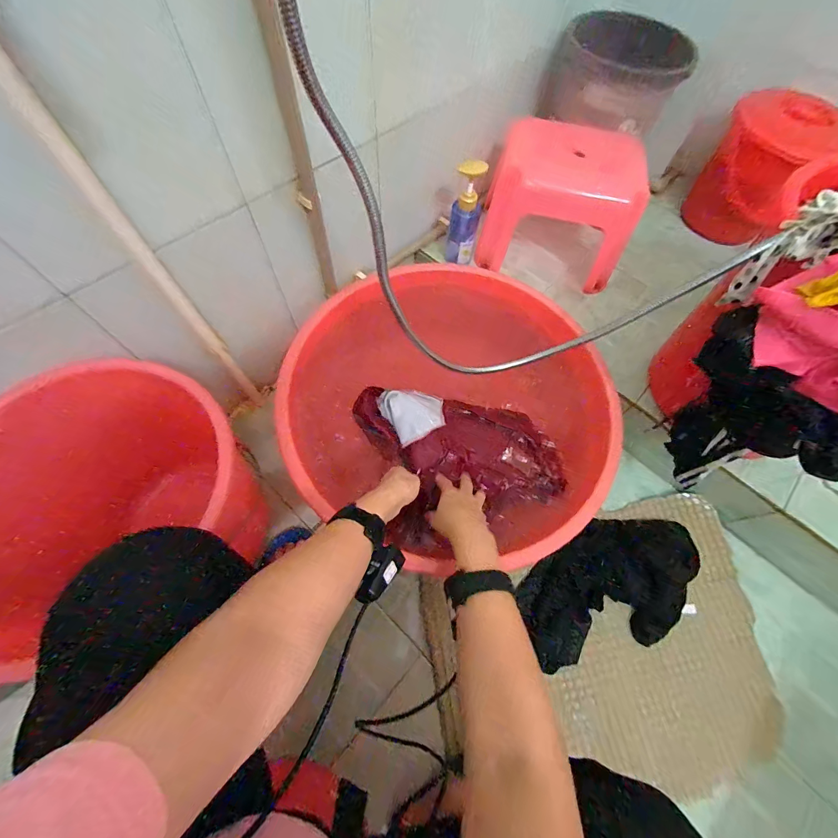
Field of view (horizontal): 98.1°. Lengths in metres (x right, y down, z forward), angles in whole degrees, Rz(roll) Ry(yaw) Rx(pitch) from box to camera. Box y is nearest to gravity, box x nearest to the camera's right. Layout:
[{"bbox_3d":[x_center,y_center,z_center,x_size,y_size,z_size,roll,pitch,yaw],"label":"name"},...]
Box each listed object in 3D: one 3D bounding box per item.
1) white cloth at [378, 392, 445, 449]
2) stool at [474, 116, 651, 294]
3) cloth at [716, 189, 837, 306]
[{"bbox_3d":[-0.011,-0.015,0.637,0.094,0.019,0.098,-26,69,-14],"label":"white cloth"},{"bbox_3d":[0.288,-0.441,0.760,0.284,0.199,0.219,12,65,3],"label":"stool"},{"bbox_3d":[0.417,-0.183,0.412,0.058,0.118,0.054,13,65,3],"label":"cloth"}]

